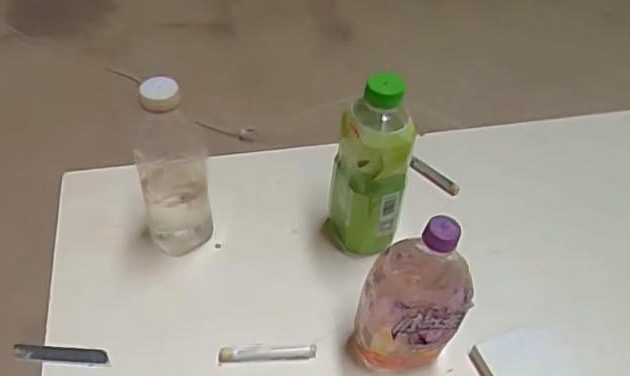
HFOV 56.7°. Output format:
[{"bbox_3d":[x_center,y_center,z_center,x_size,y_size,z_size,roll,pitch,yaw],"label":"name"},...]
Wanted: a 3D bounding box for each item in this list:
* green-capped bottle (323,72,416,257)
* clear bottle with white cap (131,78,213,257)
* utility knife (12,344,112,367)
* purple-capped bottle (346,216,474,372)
[{"bbox_3d":[0.061,-0.015,0.656,0.080,0.228,0.069,-1,45,-4],"label":"green-capped bottle"},{"bbox_3d":[-0.166,-0.034,0.667,0.078,0.231,0.088,-6,46,-9],"label":"clear bottle with white cap"},{"bbox_3d":[-0.264,0.174,0.608,0.099,0.007,0.019,3,58,0],"label":"utility knife"},{"bbox_3d":[0.095,0.104,0.562,0.102,0.189,0.076,17,47,14],"label":"purple-capped bottle"}]

